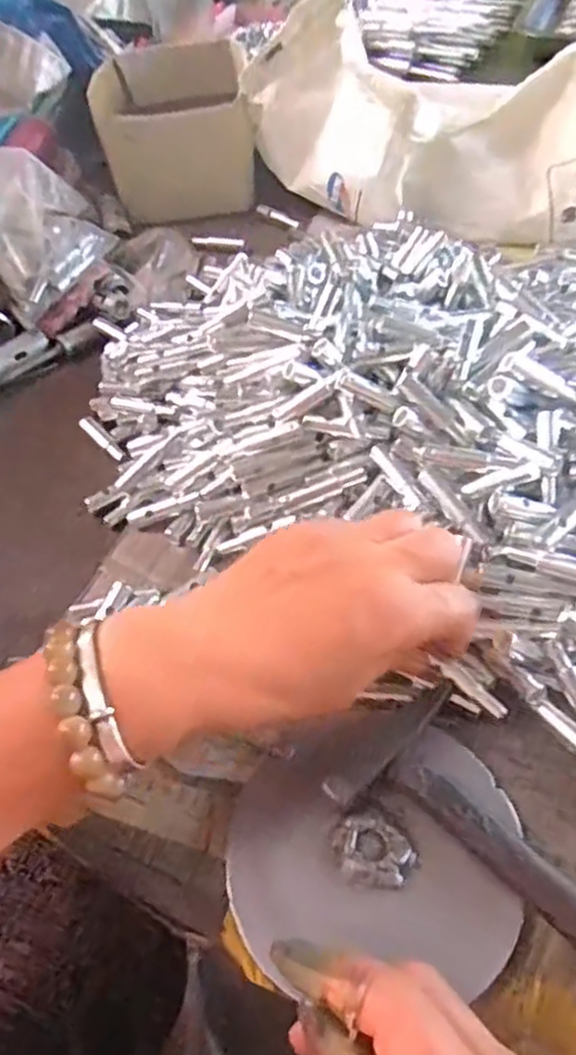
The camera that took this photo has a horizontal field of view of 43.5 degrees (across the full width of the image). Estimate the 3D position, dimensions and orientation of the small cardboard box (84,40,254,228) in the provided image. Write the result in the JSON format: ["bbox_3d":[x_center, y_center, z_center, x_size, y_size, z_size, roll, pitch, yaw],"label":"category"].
[{"bbox_3d":[-0.111,-0.389,0.711,0.140,0.087,0.172,-10,52,-1],"label":"small cardboard box"}]

